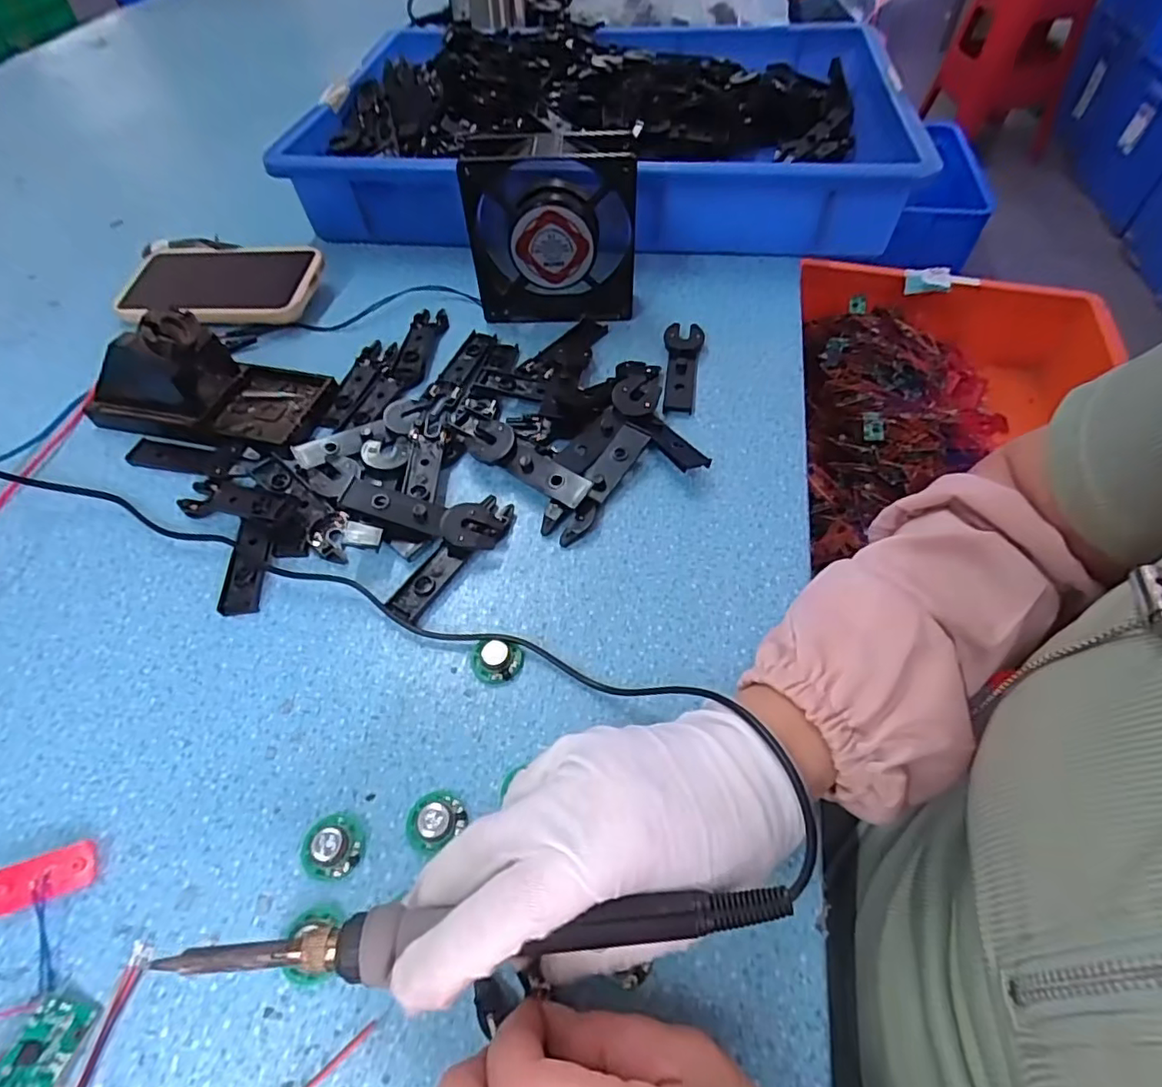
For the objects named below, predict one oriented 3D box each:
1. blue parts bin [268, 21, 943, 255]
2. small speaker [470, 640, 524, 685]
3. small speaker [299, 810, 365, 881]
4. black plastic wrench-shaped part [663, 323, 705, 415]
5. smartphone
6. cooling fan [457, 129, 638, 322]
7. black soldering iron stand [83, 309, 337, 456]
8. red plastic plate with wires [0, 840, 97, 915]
[{"bbox_3d":[0.030,-0.419,0.593,0.533,0.091,0.361,6,55,6],"label":"blue parts bin"},{"bbox_3d":[-0.044,0.061,0.303,0.025,0.007,0.022,11,56,10],"label":"small speaker"},{"bbox_3d":[-0.108,0.130,0.255,0.027,0.009,0.026,4,55,5],"label":"small speaker"},{"bbox_3d":[0.072,-0.130,0.433,0.027,0.012,0.092,8,56,8],"label":"black plastic wrench-shaped part"},{"bbox_3d":[-0.303,-0.218,0.499,0.169,0.018,0.087,5,62,9],"label":"smartphone"},{"bbox_3d":[-0.021,-0.229,0.436,0.120,0.121,0.036,6,55,6],"label":"cooling fan"},{"bbox_3d":[-0.259,-0.116,0.397,0.161,0.068,0.072,10,56,10],"label":"black soldering iron stand"},{"bbox_3d":[-0.228,0.141,0.249,0.037,0.004,0.019,-16,68,-20],"label":"red plastic plate with wires"}]

